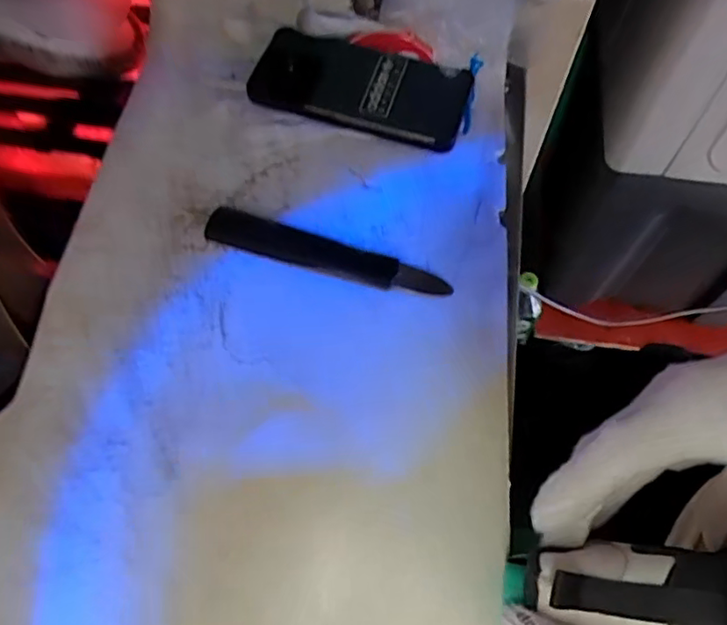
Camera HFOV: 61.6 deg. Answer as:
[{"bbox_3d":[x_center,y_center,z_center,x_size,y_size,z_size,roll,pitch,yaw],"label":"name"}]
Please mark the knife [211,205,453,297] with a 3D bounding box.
[{"bbox_3d":[-0.025,-0.038,0.408,0.165,0.011,0.028,16,62,7],"label":"knife"}]

